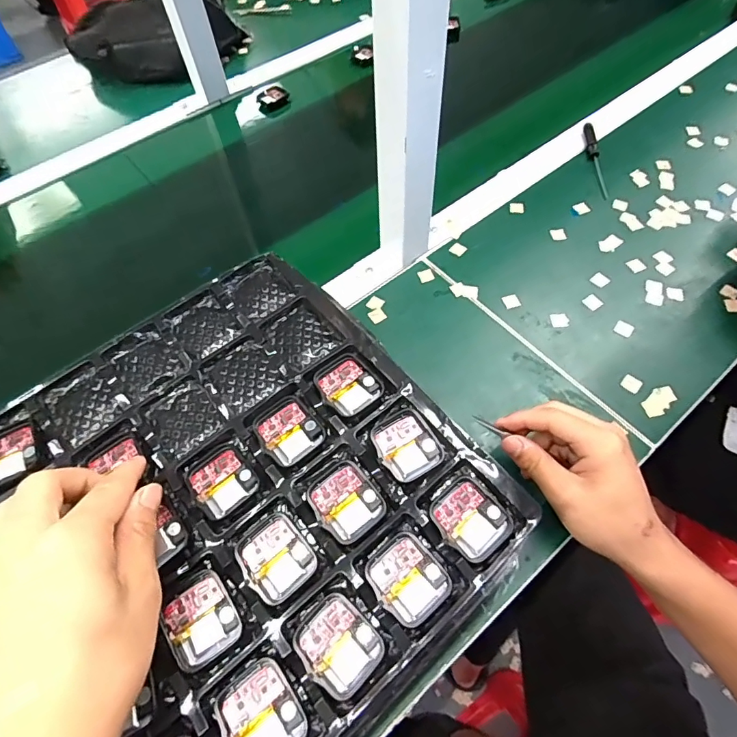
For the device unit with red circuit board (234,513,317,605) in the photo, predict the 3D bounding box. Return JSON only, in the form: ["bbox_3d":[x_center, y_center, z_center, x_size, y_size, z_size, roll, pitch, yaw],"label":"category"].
[{"bbox_3d":[-0.054,0.108,0.263,0.036,0.008,0.042,-39,65,-18],"label":"device unit with red circuit board"}]

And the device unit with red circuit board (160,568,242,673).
[{"bbox_3d":[-0.092,0.137,0.250,0.036,0.008,0.042,-31,63,-14],"label":"device unit with red circuit board"}]

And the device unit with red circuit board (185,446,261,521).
[{"bbox_3d":[-0.091,0.069,0.284,0.036,0.005,0.040,-36,64,-17],"label":"device unit with red circuit board"}]

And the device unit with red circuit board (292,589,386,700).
[{"bbox_3d":[-0.016,0.147,0.243,0.042,0.005,0.037,38,69,22],"label":"device unit with red circuit board"}]

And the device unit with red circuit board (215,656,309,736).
[{"bbox_3d":[-0.053,0.174,0.229,0.036,0.006,0.042,-34,64,-16],"label":"device unit with red circuit board"}]

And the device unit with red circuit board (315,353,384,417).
[{"bbox_3d":[-0.014,0.011,0.310,0.036,0.004,0.041,-35,64,-16],"label":"device unit with red circuit board"}]

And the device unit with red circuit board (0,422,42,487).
[{"bbox_3d":[-0.236,0.056,0.300,0.035,0.005,0.043,-28,62,-13],"label":"device unit with red circuit board"}]

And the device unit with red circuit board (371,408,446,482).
[{"bbox_3d":[0.024,0.049,0.292,0.037,0.009,0.041,-31,63,-14],"label":"device unit with red circuit board"}]

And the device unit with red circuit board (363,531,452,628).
[{"bbox_3d":[0.021,0.117,0.257,0.037,0.006,0.043,-35,64,-16],"label":"device unit with red circuit board"}]

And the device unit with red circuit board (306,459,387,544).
[{"bbox_3d":[-0.013,0.081,0.277,0.036,0.009,0.041,-34,63,-16],"label":"device unit with red circuit board"}]

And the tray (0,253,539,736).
[{"bbox_3d":[-0.084,0.071,0.286,0.257,0.018,0.287,-37,64,-17],"label":"tray"}]

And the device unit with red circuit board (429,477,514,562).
[{"bbox_3d":[0.061,0.089,0.271,0.037,0.009,0.041,-35,64,-16],"label":"device unit with red circuit board"}]

